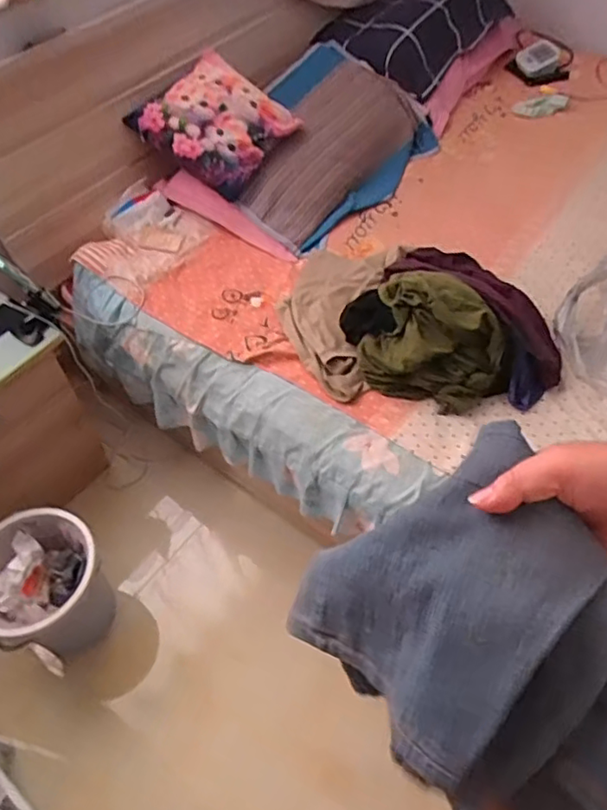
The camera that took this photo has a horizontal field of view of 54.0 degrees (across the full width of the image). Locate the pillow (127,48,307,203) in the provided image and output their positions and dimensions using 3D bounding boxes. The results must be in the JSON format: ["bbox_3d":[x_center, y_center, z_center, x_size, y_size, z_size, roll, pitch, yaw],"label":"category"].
[{"bbox_3d":[-0.206,-0.697,1.437,0.307,0.065,0.301,38,80,-10],"label":"pillow"}]

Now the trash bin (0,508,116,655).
[{"bbox_3d":[-0.535,0.420,1.295,0.247,0.346,0.258,-2,53,2],"label":"trash bin"}]

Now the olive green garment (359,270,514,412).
[{"bbox_3d":[0.264,-0.135,1.185,0.299,0.144,0.221,19,56,16],"label":"olive green garment"}]

